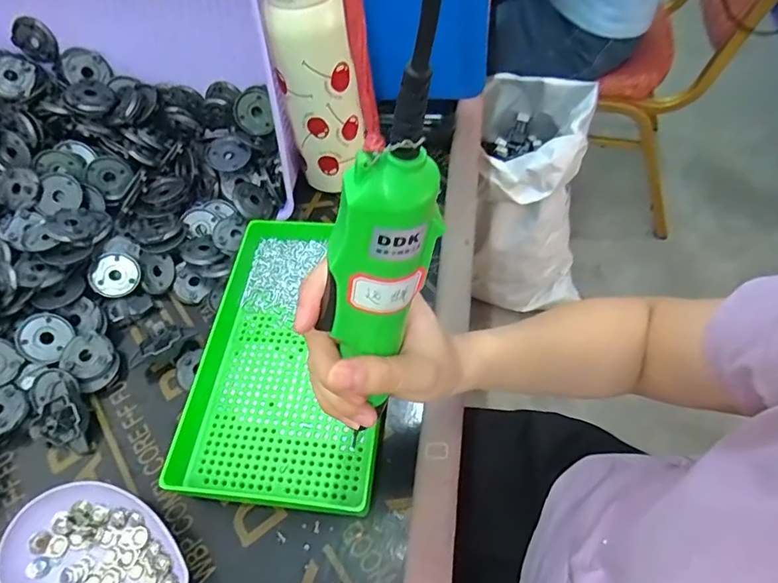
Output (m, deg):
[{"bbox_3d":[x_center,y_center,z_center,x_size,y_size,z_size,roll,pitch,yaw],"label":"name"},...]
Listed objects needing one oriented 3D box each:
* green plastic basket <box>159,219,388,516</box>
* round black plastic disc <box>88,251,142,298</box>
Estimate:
[{"bbox_3d":[-0.081,0.050,0.435,0.161,0.034,0.248,4,58,7],"label":"green plastic basket"},{"bbox_3d":[-0.265,-0.016,0.493,0.043,0.007,0.045,6,75,-21],"label":"round black plastic disc"}]

